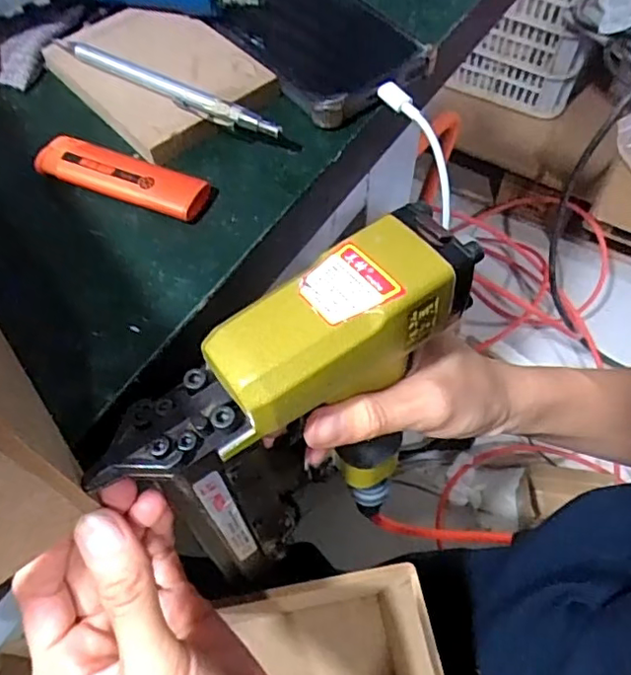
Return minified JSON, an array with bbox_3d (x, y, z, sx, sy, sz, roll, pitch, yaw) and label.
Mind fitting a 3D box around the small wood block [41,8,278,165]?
[{"bbox_3d":[-0.083,-0.142,0.310,0.077,0.015,0.114,-38,65,-20],"label":"small wood block"}]

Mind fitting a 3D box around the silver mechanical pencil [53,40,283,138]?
[{"bbox_3d":[-0.076,-0.124,0.295,0.132,0.008,0.008,27,63,17],"label":"silver mechanical pencil"}]

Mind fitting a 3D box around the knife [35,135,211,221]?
[{"bbox_3d":[-0.091,-0.075,0.277,0.085,0.010,0.021,18,61,12],"label":"knife"}]

